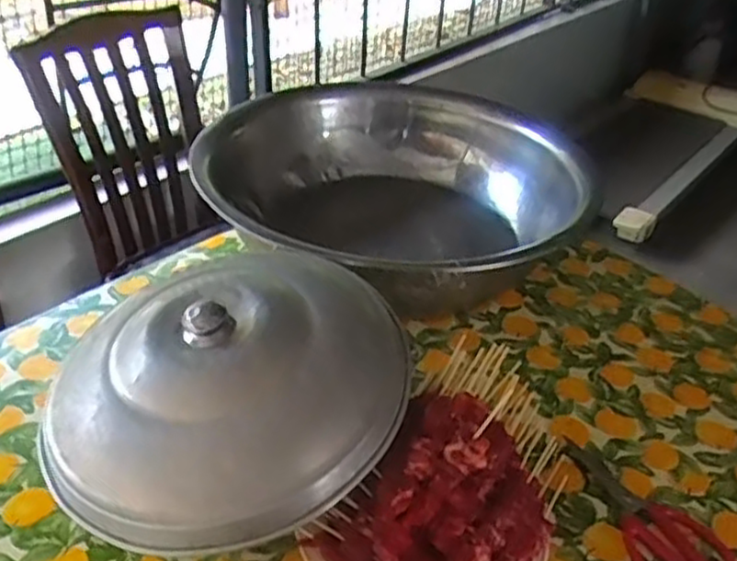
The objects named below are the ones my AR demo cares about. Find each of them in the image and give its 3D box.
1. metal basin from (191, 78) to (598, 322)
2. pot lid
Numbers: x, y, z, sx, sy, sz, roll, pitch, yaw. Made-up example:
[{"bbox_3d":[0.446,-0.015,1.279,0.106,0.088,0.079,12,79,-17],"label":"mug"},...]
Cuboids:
[{"bbox_3d":[0.038,-0.126,1.156,0.538,0.180,0.594,32,43,34],"label":"metal basin"},{"bbox_3d":[-0.129,0.093,0.712,0.352,0.112,0.299,-16,40,-26],"label":"pot lid"}]

